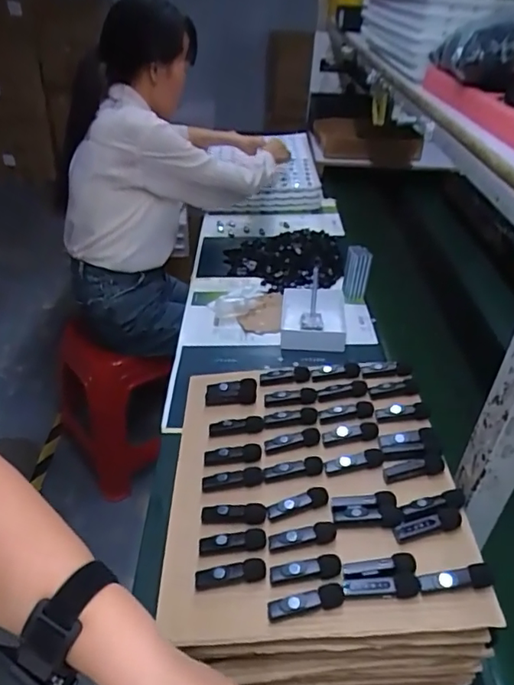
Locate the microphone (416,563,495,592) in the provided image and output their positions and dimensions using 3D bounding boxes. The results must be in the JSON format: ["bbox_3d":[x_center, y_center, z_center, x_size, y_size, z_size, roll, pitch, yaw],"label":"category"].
[{"bbox_3d":[0.176,0.210,0.457,0.063,0.013,0.015,-9,37,5],"label":"microphone"}]

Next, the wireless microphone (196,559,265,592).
[{"bbox_3d":[-0.024,0.214,0.477,0.064,0.017,0.017,-2,37,-7],"label":"wireless microphone"}]

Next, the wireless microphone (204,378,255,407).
[{"bbox_3d":[-0.033,0.068,0.674,0.065,0.019,0.037,0,37,-4],"label":"wireless microphone"}]

